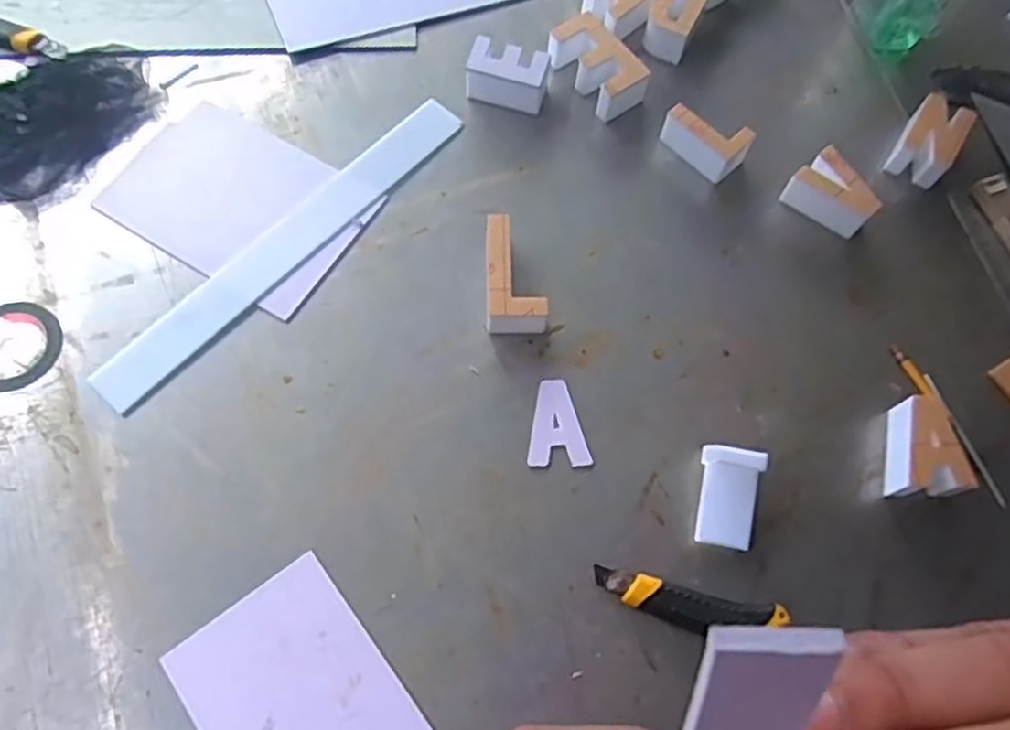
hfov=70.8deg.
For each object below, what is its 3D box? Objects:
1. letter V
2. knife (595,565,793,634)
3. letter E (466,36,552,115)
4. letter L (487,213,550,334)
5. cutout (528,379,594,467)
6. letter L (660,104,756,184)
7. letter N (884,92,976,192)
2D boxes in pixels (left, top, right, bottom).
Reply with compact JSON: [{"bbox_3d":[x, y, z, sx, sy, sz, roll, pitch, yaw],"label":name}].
[{"bbox_3d":[0.339,-0.173,0.737,0.059,0.045,0.085,-39,76,-14],"label":"letter V"},{"bbox_3d":[0.152,0.199,0.585,0.157,0.016,0.034,12,67,2],"label":"knife"},{"bbox_3d":[0.004,-0.317,0.774,0.089,0.053,0.056,14,70,3],"label":"letter E"},{"bbox_3d":[0.009,-0.087,0.686,0.057,0.046,0.110,-2,70,-3],"label":"letter L"},{"bbox_3d":[0.050,0.052,0.651,0.054,0.005,0.081,1,67,-3],"label":"cutout"},{"bbox_3d":[0.216,-0.242,0.761,0.051,0.050,0.089,-39,76,-14],"label":"letter L"},{"bbox_3d":[0.460,-0.243,0.770,0.058,0.040,0.089,33,72,9],"label":"letter N"}]

